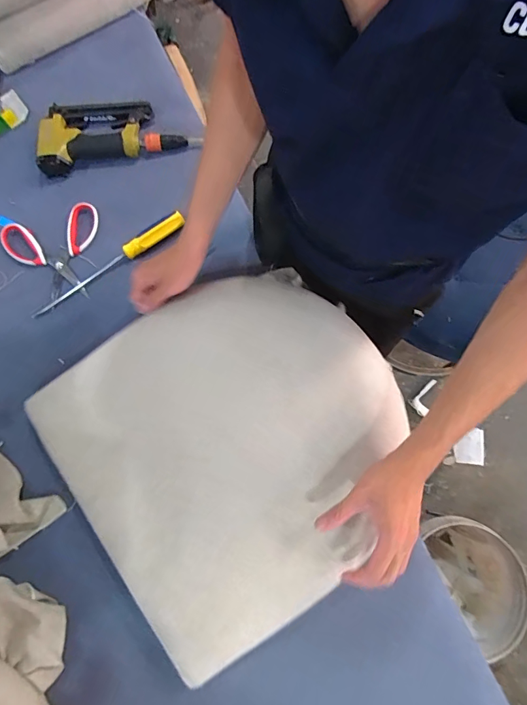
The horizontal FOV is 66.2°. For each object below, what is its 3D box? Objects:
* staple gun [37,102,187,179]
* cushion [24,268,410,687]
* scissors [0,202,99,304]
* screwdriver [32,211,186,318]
[{"bbox_3d":[-0.276,-0.396,0.714,0.240,0.041,0.118,-14,78,-3],"label":"staple gun"},{"bbox_3d":[-0.042,0.121,0.548,0.456,0.060,0.456,-1,80,6],"label":"cushion"},{"bbox_3d":[-0.345,-0.165,0.677,0.160,0.020,0.153,-21,78,-5],"label":"scissors"},{"bbox_3d":[-0.260,-0.148,0.673,0.288,0.028,0.026,-33,79,-7],"label":"screwdriver"}]

